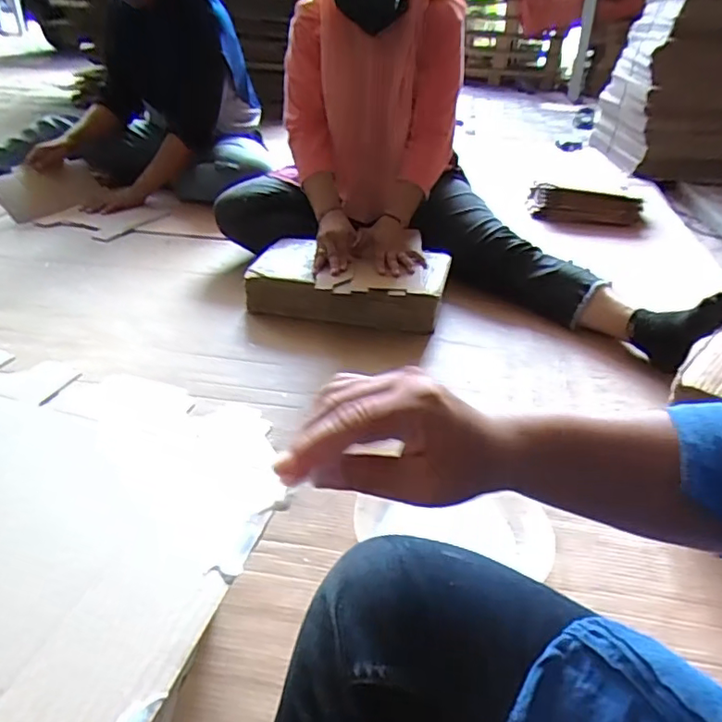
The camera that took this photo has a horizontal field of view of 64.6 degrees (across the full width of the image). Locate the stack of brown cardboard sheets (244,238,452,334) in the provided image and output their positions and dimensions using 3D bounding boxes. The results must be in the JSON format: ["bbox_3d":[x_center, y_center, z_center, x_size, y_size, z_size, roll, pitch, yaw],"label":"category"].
[{"bbox_3d":[-0.021,-0.150,1.131,0.373,0.104,0.215,6,32,6],"label":"stack of brown cardboard sheets"}]

